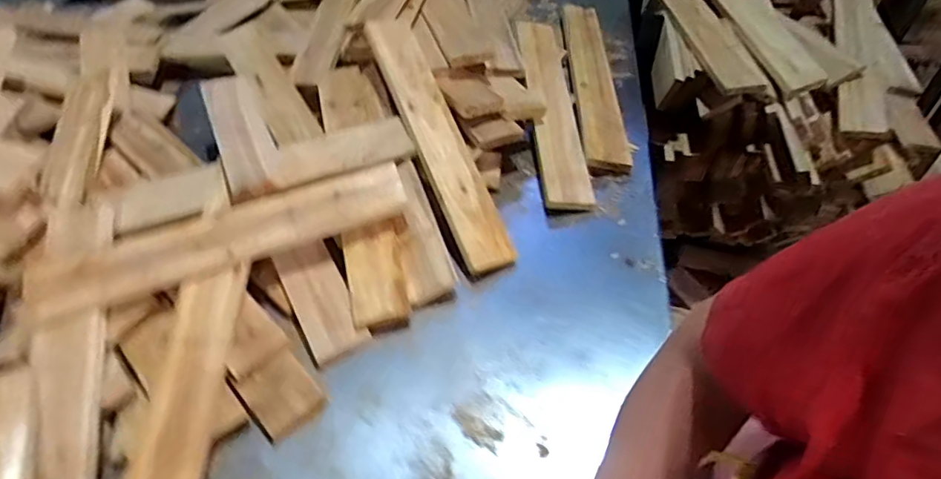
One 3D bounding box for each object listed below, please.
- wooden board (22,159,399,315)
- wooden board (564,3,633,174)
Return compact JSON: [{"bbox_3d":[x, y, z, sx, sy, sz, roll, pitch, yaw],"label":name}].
[{"bbox_3d":[-0.345,-0.010,0.765,0.513,0.020,0.098,-20,52,-11],"label":"wooden board"},{"bbox_3d":[0.256,-0.339,1.122,0.087,0.024,0.582,-2,51,4],"label":"wooden board"}]

